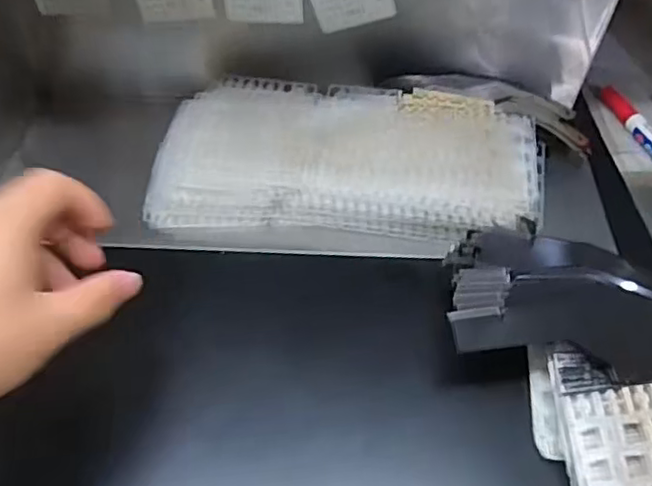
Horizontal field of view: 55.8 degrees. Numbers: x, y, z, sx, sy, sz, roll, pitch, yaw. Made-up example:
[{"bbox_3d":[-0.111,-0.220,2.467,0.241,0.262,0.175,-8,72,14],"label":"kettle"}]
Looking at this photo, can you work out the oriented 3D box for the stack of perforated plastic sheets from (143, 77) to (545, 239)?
[{"bbox_3d":[0.012,-0.063,0.460,0.278,0.059,0.123,5,52,3],"label":"stack of perforated plastic sheets"}]

